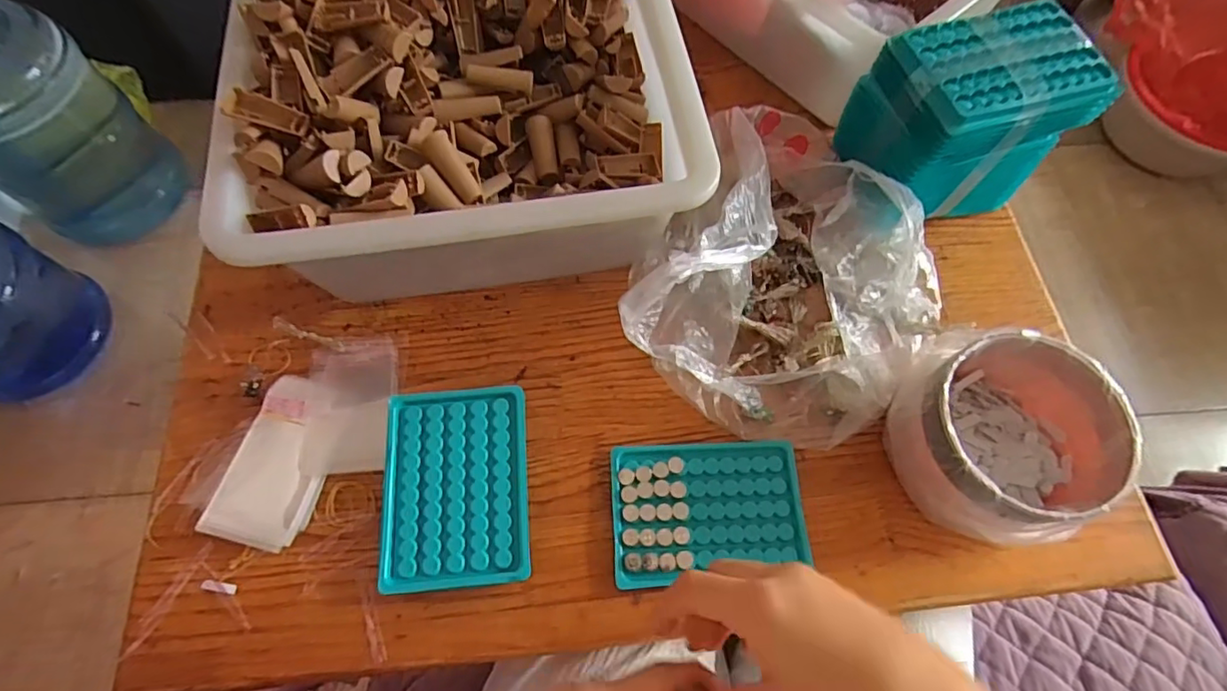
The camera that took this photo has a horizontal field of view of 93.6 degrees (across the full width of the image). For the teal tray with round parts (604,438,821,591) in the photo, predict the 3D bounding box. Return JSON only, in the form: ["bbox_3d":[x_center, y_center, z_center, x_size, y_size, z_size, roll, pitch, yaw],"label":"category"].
[{"bbox_3d":[0.066,0.114,0.403,0.132,0.007,0.092,-3,68,-3],"label":"teal tray with round parts"}]

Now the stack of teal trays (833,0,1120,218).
[{"bbox_3d":[0.267,-0.174,0.445,0.134,0.118,0.092,-13,69,-8],"label":"stack of teal trays"}]

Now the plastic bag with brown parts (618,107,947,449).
[{"bbox_3d":[0.132,-0.056,0.427,0.220,0.098,0.234,35,71,11],"label":"plastic bag with brown parts"}]

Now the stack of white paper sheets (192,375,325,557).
[{"bbox_3d":[-0.235,0.080,0.406,0.064,0.014,0.114,14,68,3],"label":"stack of white paper sheets"}]

